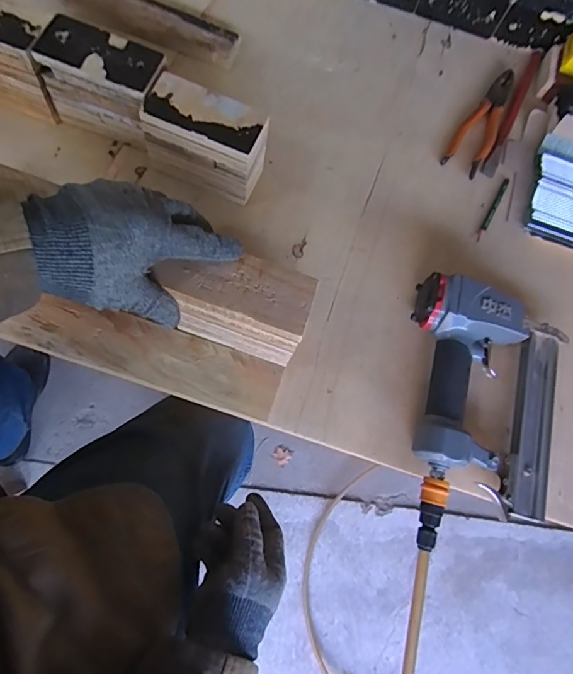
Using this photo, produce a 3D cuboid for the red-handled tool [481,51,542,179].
[{"bbox_3d":[0.312,-0.312,0.612,0.021,0.014,0.238,27,71,2],"label":"red-handled tool"}]

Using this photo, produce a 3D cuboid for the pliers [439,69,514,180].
[{"bbox_3d":[0.270,-0.294,0.599,0.049,0.012,0.190,31,71,3],"label":"pliers"}]

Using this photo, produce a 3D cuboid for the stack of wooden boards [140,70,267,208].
[{"bbox_3d":[-0.089,-0.213,0.488,0.124,0.093,0.066,21,72,0],"label":"stack of wooden boards"}]

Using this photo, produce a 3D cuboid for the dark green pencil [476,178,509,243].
[{"bbox_3d":[0.264,-0.163,0.562,0.008,0.004,0.106,31,71,3],"label":"dark green pencil"}]

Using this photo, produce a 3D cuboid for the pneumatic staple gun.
[{"bbox_3d":[0.208,0.055,0.456,0.168,0.054,0.220,16,71,-2],"label":"pneumatic staple gun"}]

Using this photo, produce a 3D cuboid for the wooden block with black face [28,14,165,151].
[{"bbox_3d":[-0.196,-0.274,0.485,0.120,0.083,0.068,23,72,1],"label":"wooden block with black face"}]

